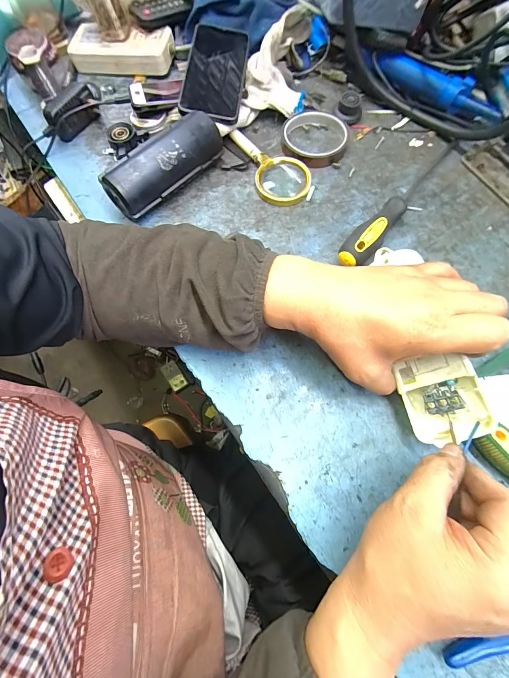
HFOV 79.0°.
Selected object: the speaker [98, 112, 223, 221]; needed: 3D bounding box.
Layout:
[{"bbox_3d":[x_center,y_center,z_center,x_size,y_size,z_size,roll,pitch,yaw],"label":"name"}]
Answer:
[{"bbox_3d":[-0.109,-0.211,0.377,0.048,0.055,0.150,39,75,15],"label":"speaker"}]

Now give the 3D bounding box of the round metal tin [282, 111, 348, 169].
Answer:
[{"bbox_3d":[0.080,-0.274,0.413,0.082,0.019,0.095,2,69,2],"label":"round metal tin"}]

